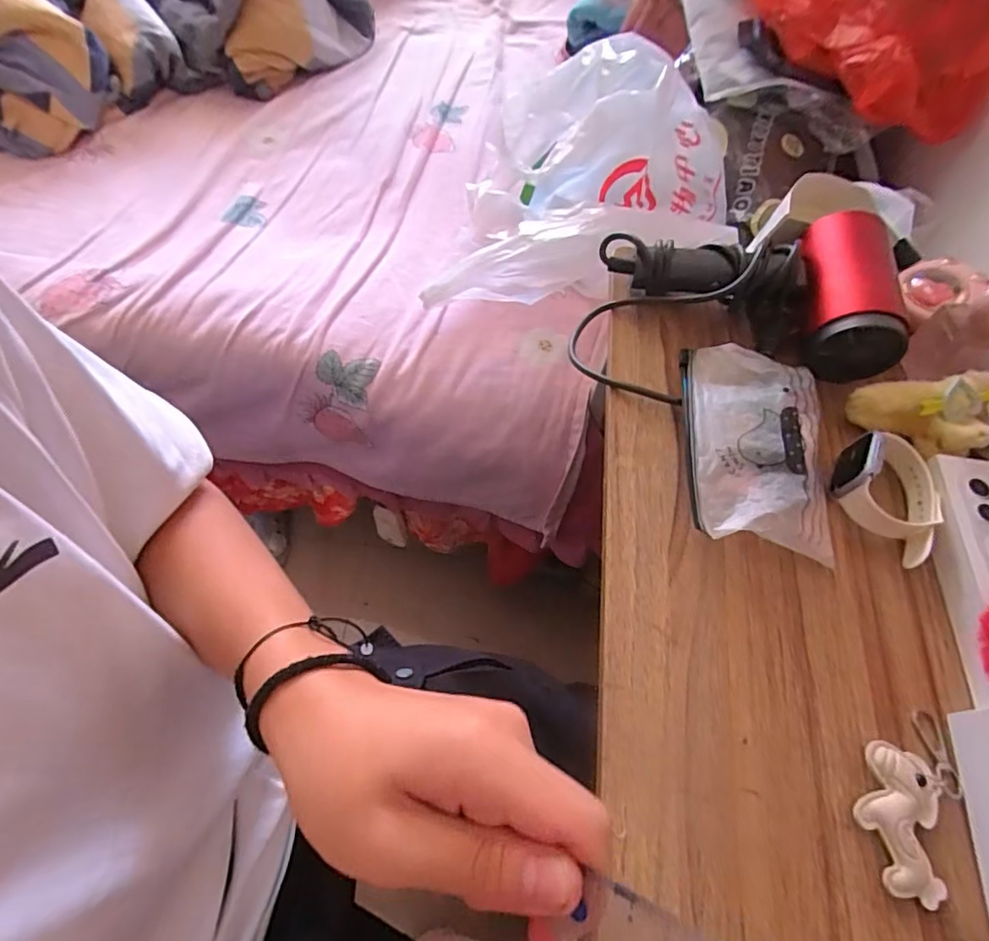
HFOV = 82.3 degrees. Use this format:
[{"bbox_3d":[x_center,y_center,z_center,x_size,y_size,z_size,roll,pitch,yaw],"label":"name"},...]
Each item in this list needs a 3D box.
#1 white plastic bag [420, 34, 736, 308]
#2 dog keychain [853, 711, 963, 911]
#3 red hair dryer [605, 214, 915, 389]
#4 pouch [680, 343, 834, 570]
[{"bbox_3d":[0.126,-0.348,0.669,0.325,0.155,0.352,13,60,3],"label":"white plastic bag"},{"bbox_3d":[0.224,0.175,0.306,0.051,0.013,0.097,28,62,11],"label":"dog keychain"},{"bbox_3d":[0.213,-0.162,0.468,0.238,0.079,0.111,26,61,10],"label":"red hair dryer"},{"bbox_3d":[0.185,-0.024,0.404,0.092,0.023,0.164,9,60,0],"label":"pouch"}]

